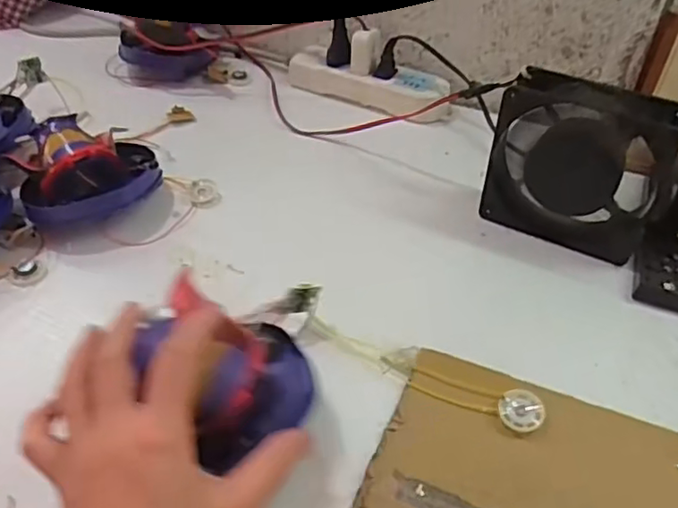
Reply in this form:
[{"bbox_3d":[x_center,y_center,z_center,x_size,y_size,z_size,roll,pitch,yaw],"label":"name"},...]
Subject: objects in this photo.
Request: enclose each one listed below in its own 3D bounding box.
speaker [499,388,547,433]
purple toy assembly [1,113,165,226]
[{"bbox_3d":[0.109,0.092,0.359,0.026,0.005,0.026,-1,44,-1],"label":"speaker"},{"bbox_3d":[-0.203,-0.065,0.495,0.104,0.067,0.077,-13,46,-13],"label":"purple toy assembly"}]

